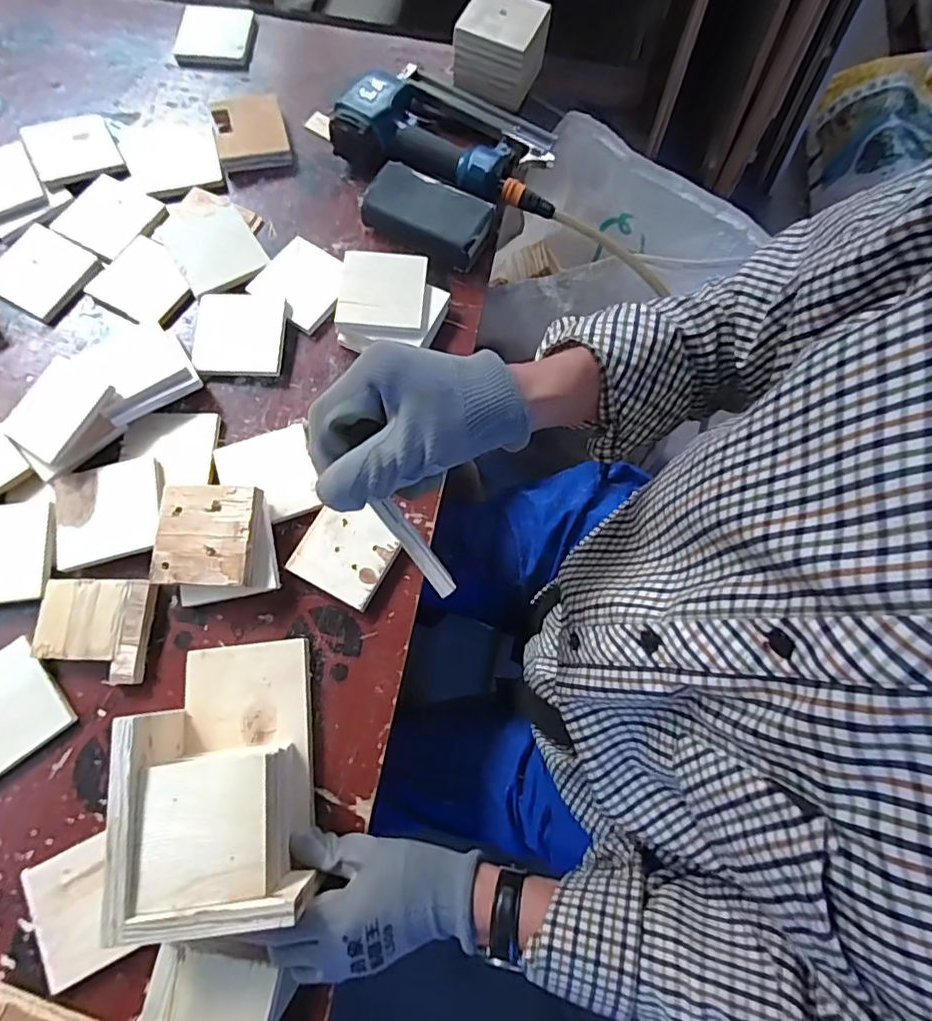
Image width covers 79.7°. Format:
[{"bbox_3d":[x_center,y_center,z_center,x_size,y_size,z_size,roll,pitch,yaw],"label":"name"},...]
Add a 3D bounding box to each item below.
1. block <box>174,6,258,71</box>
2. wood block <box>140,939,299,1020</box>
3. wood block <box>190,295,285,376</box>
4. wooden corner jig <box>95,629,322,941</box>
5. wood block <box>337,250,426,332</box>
[{"bbox_3d":[-0.323,-0.613,0.719,0.099,0.018,0.093,6,71,1],"label":"block"},{"bbox_3d":[-0.185,0.365,0.408,0.102,0.015,0.090,9,74,2],"label":"wood block"},{"bbox_3d":[-0.239,-0.186,0.586,0.093,0.011,0.090,3,74,0],"label":"wood block"},{"bbox_3d":[-0.187,0.200,0.426,0.120,0.088,0.188,-11,74,-4],"label":"wooden corner jig"},{"bbox_3d":[-0.089,-0.233,0.590,0.089,0.011,0.092,4,74,0],"label":"wood block"}]

